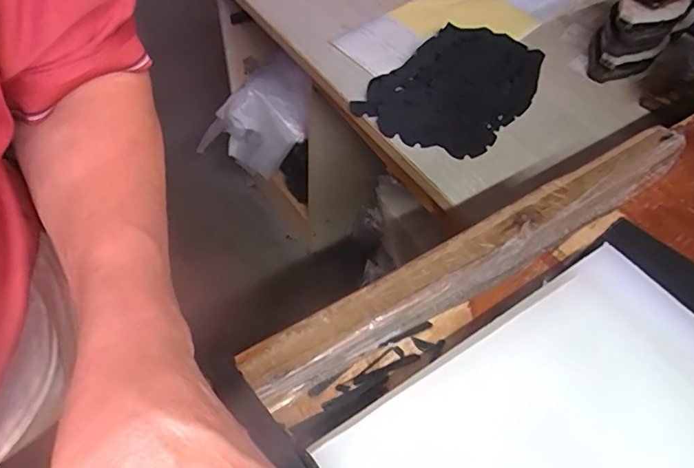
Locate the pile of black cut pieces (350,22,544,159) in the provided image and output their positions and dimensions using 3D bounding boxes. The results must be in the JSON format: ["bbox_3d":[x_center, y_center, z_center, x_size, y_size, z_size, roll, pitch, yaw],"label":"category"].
[{"bbox_3d":[0.179,-0.238,0.806,0.212,0.032,0.318,40,65,19],"label":"pile of black cut pieces"}]

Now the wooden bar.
[{"bbox_3d":[0.118,0.009,0.388,0.419,0.027,0.037,-27,64,-18],"label":"wooden bar"}]

